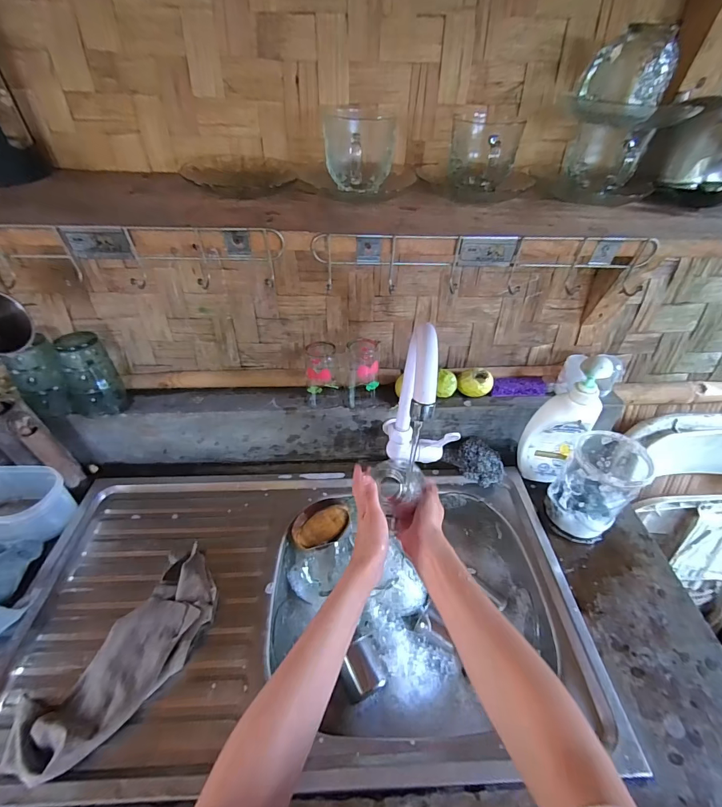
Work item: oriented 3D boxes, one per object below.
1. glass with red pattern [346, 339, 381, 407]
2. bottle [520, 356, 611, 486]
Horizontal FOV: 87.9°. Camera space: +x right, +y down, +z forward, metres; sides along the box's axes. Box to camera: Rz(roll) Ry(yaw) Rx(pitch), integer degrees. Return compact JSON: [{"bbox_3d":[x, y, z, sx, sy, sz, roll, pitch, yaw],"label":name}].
[{"bbox_3d":[0.003,-0.049,0.627,0.053,0.108,0.051,1,43,0],"label":"glass with red pattern"},{"bbox_3d":[0.316,0.033,0.591,0.057,0.234,0.077,-29,51,-28],"label":"bottle"}]

